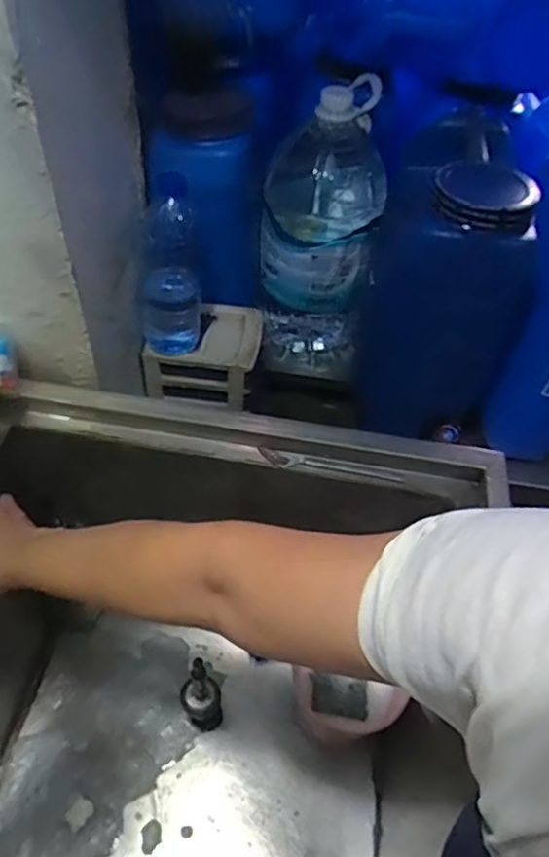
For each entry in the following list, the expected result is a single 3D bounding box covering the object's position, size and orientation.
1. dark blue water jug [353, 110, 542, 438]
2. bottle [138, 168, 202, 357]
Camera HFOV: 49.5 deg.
[{"bbox_3d":[0.251,-0.181,0.880,0.196,0.432,0.216,-1,50,-5],"label":"dark blue water jug"},{"bbox_3d":[-0.140,-0.211,0.799,0.076,0.232,0.079,11,50,4],"label":"bottle"}]

